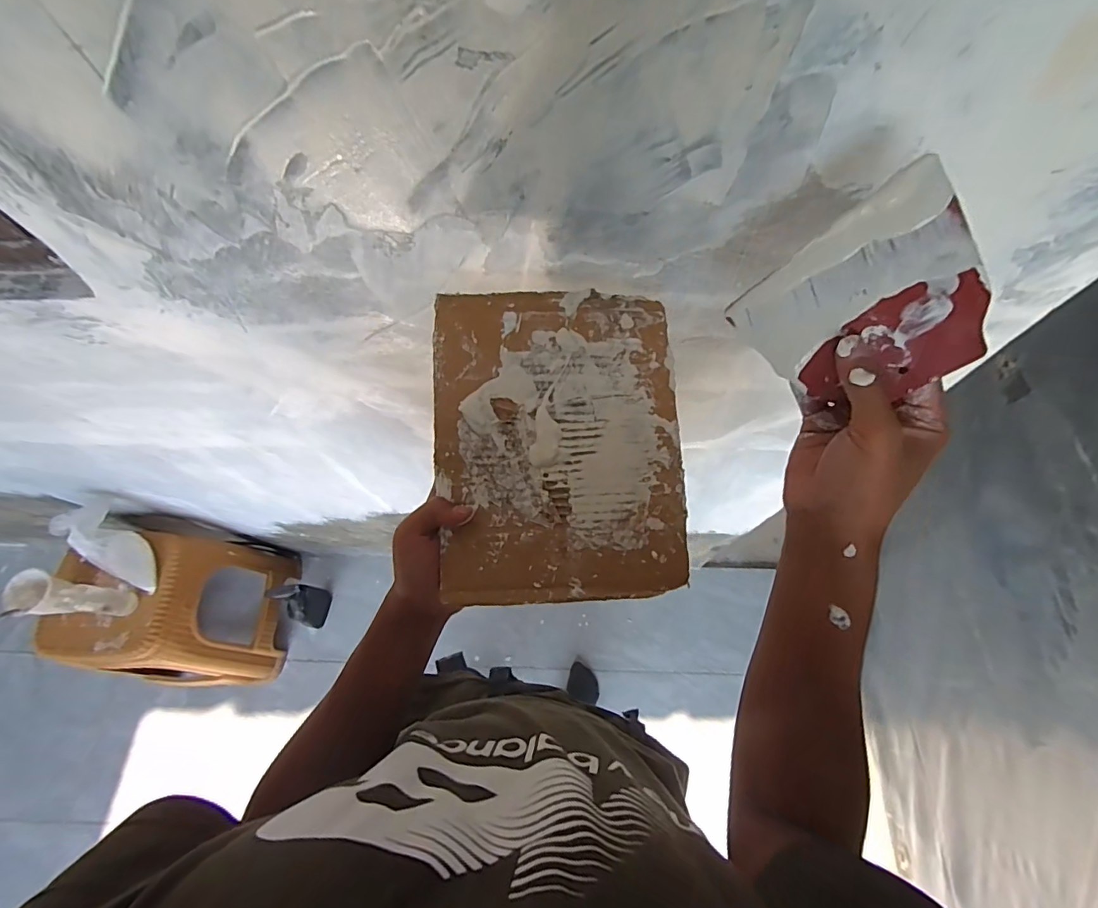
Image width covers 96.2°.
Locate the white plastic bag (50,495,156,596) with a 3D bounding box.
[{"bbox_3d":[-0.914,0.209,1.041,0.078,0.217,0.086,-27,35,-11],"label":"white plastic bag"}]

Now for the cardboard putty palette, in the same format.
[{"bbox_3d":[0.008,-0.010,0.383,0.185,0.013,0.237,-2,83,-3],"label":"cardboard putty palette"}]

